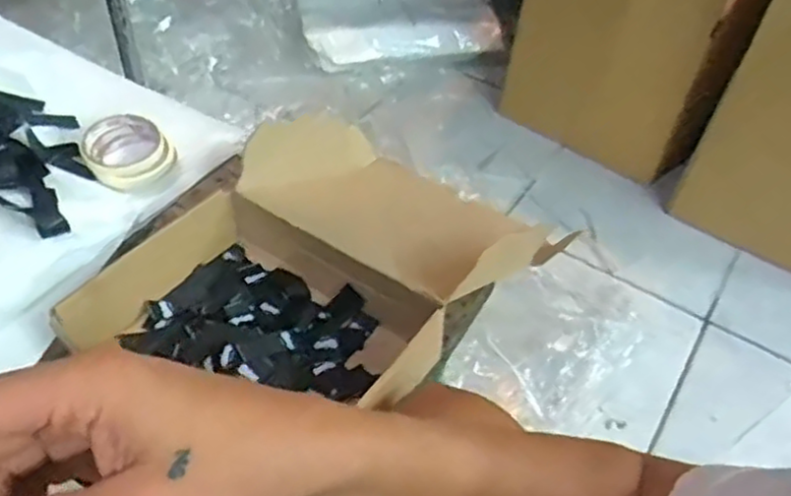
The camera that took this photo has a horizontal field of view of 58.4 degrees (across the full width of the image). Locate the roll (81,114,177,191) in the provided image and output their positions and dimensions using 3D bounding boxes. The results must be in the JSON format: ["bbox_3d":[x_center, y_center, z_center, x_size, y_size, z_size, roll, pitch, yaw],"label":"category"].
[{"bbox_3d":[-0.293,-0.106,0.772,0.082,0.038,0.086,3,46,-3],"label":"roll"}]

